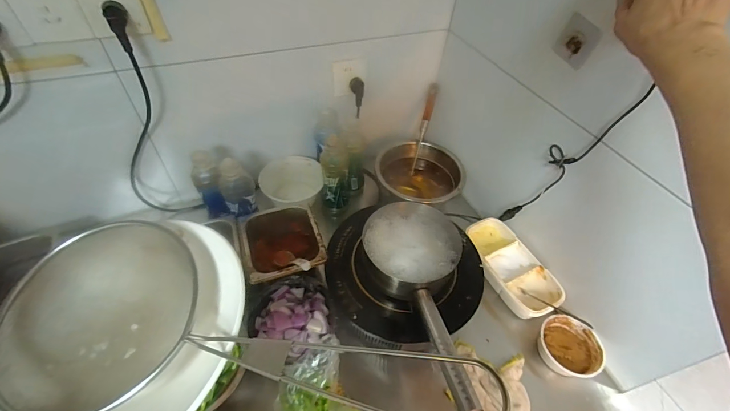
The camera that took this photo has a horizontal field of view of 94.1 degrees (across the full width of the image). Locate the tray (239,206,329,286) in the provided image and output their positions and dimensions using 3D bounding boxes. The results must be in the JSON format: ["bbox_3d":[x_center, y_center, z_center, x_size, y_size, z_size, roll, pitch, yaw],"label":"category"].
[{"bbox_3d":[-0.178,0.096,0.750,0.155,0.105,0.185,-11,50,-16],"label":"tray"}]

